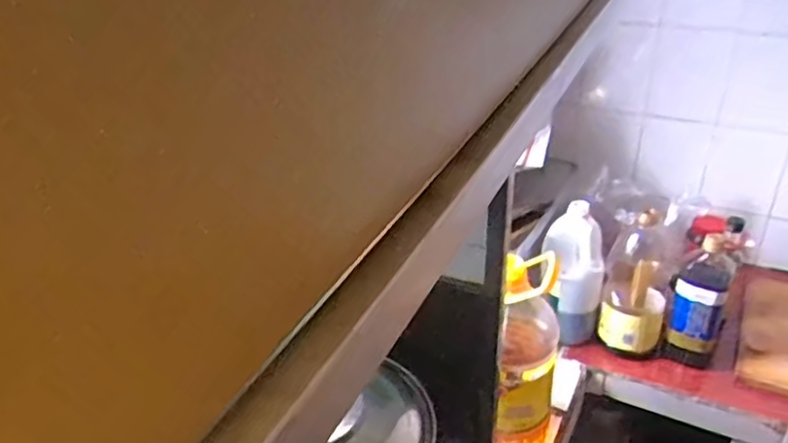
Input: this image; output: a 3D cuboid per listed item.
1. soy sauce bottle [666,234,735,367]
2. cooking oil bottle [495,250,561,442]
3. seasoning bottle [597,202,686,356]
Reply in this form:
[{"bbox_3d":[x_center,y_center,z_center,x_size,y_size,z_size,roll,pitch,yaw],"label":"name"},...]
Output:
[{"bbox_3d":[0.528,0.118,1.087,0.079,0.223,0.086,14,35,26],"label":"soy sauce bottle"},{"bbox_3d":[0.200,0.209,0.939,0.081,0.323,0.116,4,31,11],"label":"cooking oil bottle"},{"bbox_3d":[0.433,0.099,1.113,0.112,0.258,0.109,12,34,23],"label":"seasoning bottle"}]

